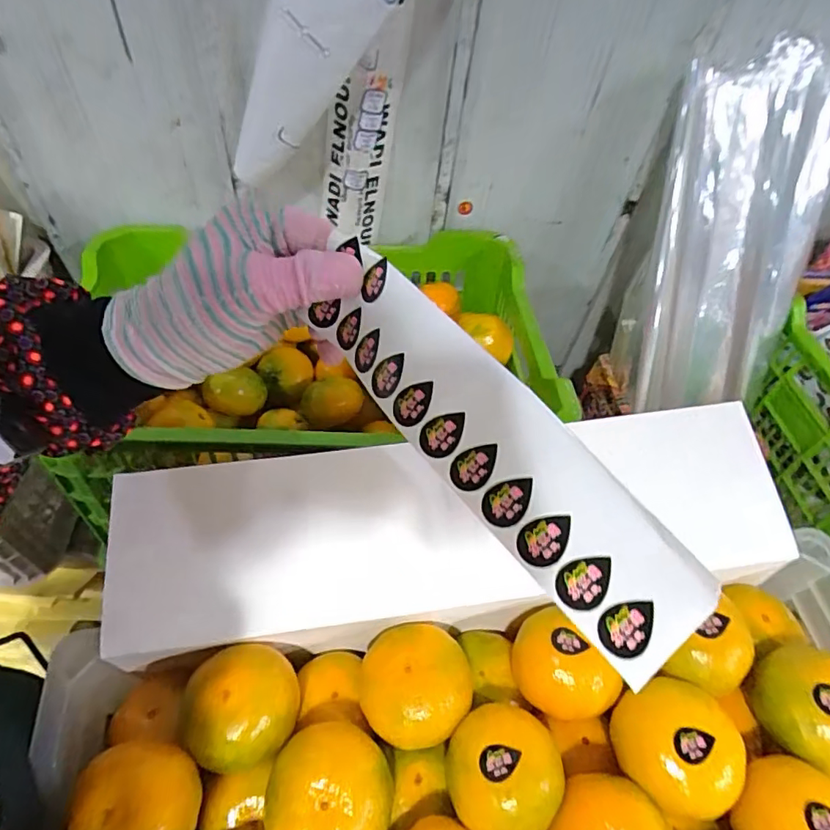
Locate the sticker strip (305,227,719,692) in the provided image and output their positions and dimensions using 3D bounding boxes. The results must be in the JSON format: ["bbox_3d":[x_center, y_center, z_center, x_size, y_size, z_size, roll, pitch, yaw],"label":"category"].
[{"bbox_3d":[0.030,0.005,0.226,0.053,0.022,0.209,-40,68,-4],"label":"sticker strip"}]

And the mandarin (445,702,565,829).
[{"bbox_3d":[0.049,0.204,0.303,0.060,0.044,0.063,3,52,-4],"label":"mandarin"}]

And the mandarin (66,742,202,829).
[{"bbox_3d":[-0.151,0.215,0.284,0.063,0.045,0.065,0,52,-6],"label":"mandarin"}]

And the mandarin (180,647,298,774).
[{"bbox_3d":[-0.104,0.177,0.322,0.064,0.043,0.063,3,52,-4],"label":"mandarin"}]

